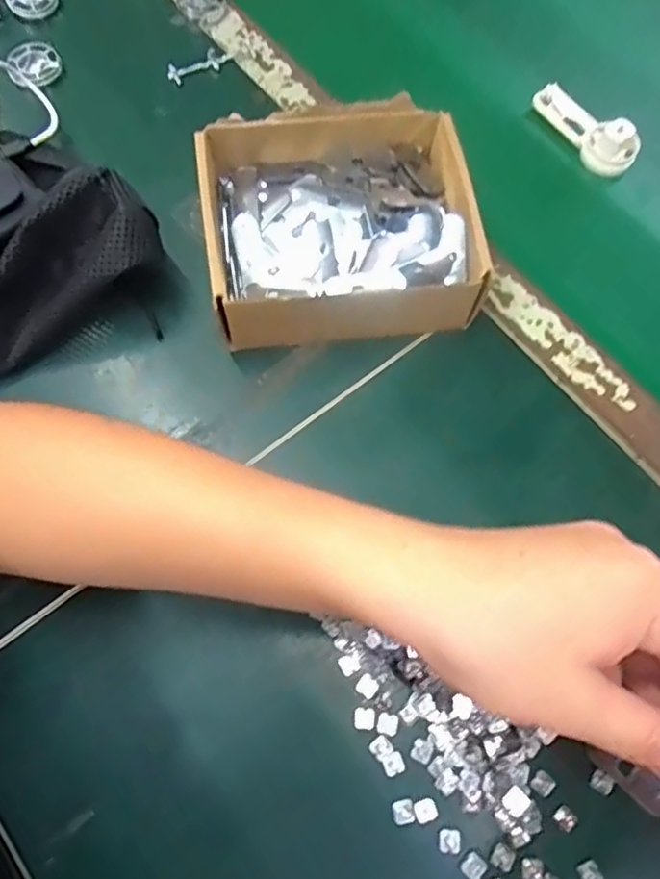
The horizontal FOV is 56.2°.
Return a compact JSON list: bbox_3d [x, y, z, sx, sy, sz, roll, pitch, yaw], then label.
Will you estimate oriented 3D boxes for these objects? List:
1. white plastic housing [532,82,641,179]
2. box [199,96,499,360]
[{"bbox_3d":[0.197,-0.243,0.479,0.031,0.033,0.094,-31,73,-11],"label":"white plastic housing"},{"bbox_3d":[0.006,-0.142,0.413,0.169,0.058,0.149,-7,70,-3],"label":"box"}]

